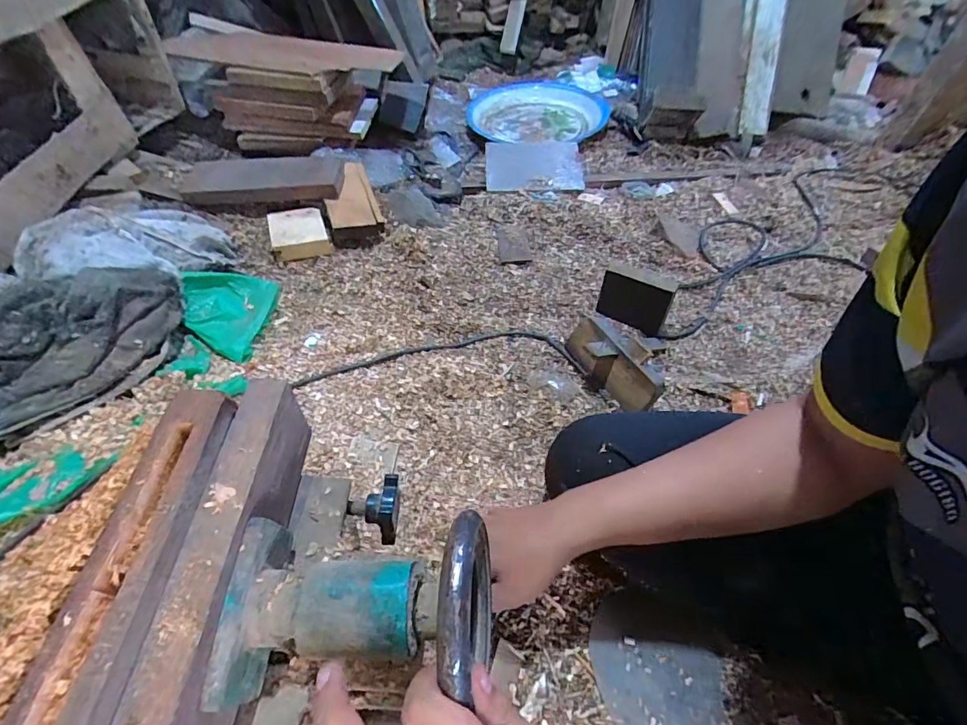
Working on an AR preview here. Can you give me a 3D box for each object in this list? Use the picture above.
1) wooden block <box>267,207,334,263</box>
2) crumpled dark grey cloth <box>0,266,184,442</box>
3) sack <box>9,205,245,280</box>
[{"bbox_3d":[-0.357,-0.254,0.884,0.101,0.034,0.120,-13,53,-16],"label":"wooden block"},{"bbox_3d":[-0.481,-0.035,0.545,0.225,0.082,0.199,-32,60,-24],"label":"crumpled dark grey cloth"},{"bbox_3d":[-0.507,-0.183,0.695,0.150,0.073,0.302,24,25,14],"label":"sack"}]

